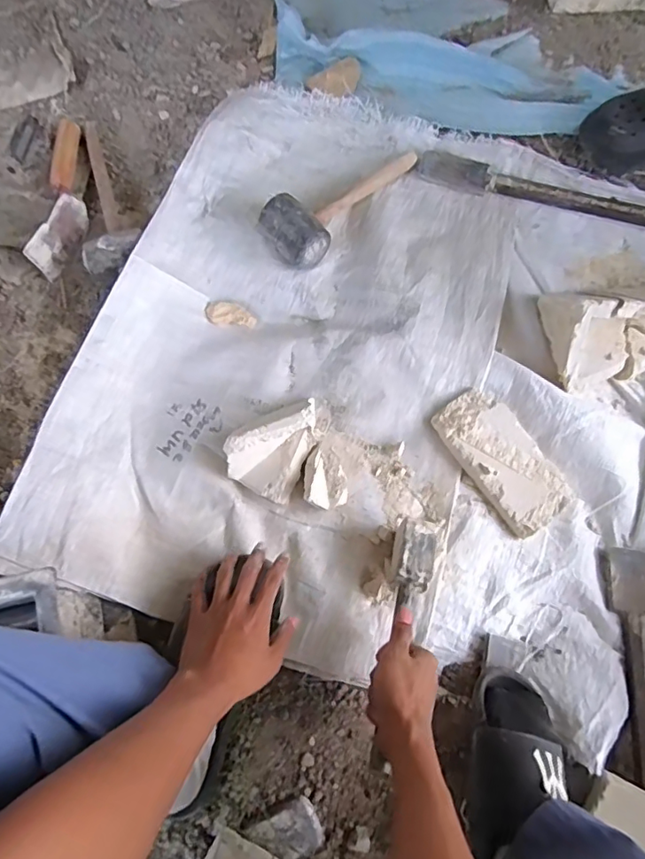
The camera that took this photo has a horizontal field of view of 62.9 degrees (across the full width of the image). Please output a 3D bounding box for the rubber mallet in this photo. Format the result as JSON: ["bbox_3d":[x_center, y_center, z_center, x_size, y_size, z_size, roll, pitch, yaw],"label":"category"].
[{"bbox_3d":[0.031,-0.355,0.811,0.098,0.076,0.291,39,64,10],"label":"rubber mallet"}]

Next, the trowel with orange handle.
[{"bbox_3d":[-0.380,-0.354,0.782,0.058,0.065,0.271,0,74,-1],"label":"trowel with orange handle"}]

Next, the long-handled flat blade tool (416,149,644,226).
[{"bbox_3d":[0.360,-0.378,0.850,0.418,0.017,0.057,15,74,3],"label":"long-handled flat blade tool"}]

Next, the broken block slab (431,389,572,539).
[{"bbox_3d":[0.241,0.038,0.707,0.102,0.019,0.197,-33,77,-10],"label":"broken block slab"}]

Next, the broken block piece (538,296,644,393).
[{"bbox_3d":[0.423,-0.144,0.739,0.193,0.075,0.154,-4,74,-2],"label":"broken block piece"}]

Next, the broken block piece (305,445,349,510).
[{"bbox_3d":[0.005,0.060,0.675,0.055,0.047,0.082,1,74,-1],"label":"broken block piece"}]

